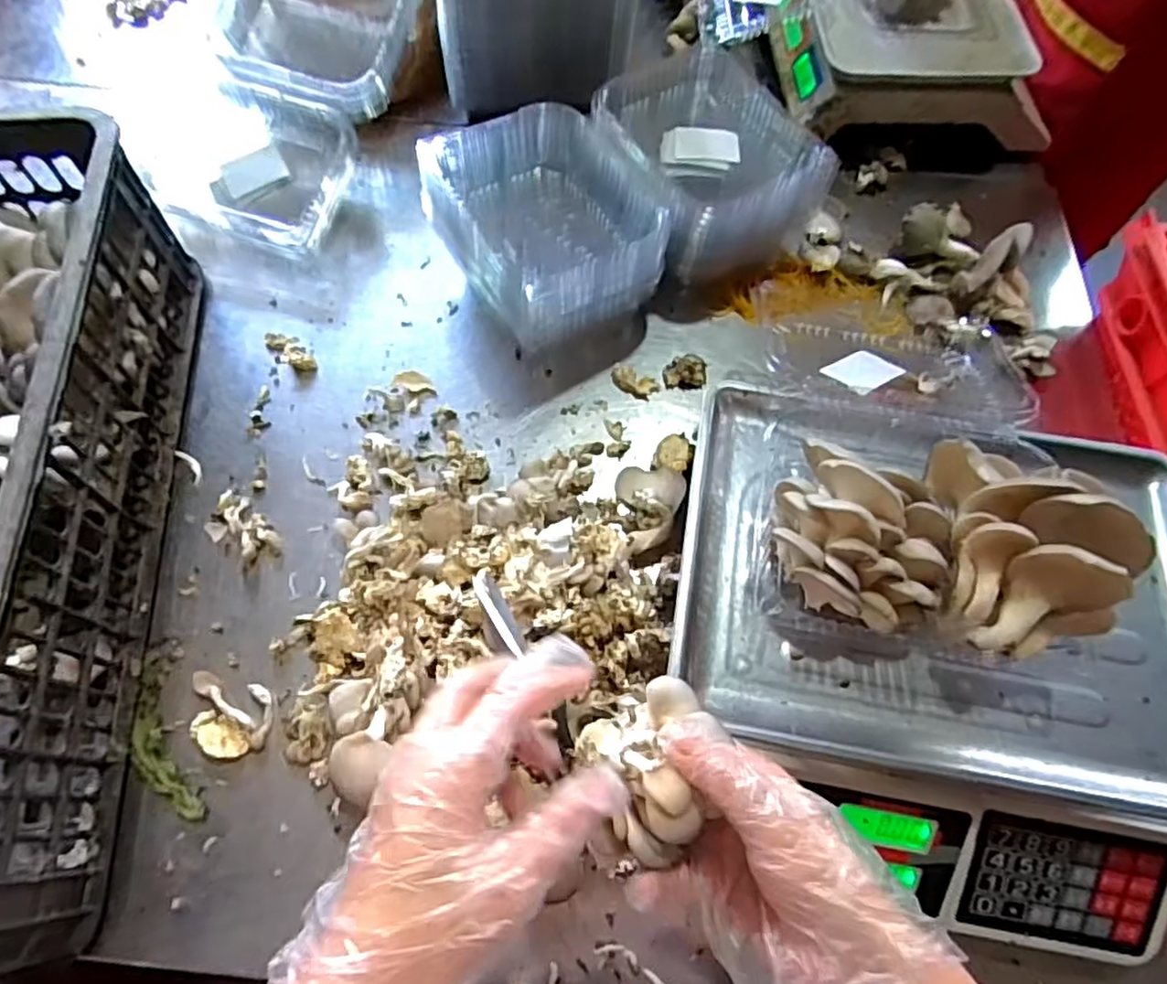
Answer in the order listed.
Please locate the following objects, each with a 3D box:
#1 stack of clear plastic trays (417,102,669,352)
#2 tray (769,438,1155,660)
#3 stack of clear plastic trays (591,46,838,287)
[{"bbox_3d":[-0.035,-0.230,0.610,0.155,0.122,0.187,-28,70,-14],"label":"stack of clear plastic trays"},{"bbox_3d":[0.210,0.032,0.396,0.185,0.097,0.113,6,65,0],"label":"tray"},{"bbox_3d":[0.106,-0.309,0.658,0.163,0.114,0.194,-26,69,-14],"label":"stack of clear plastic trays"}]

